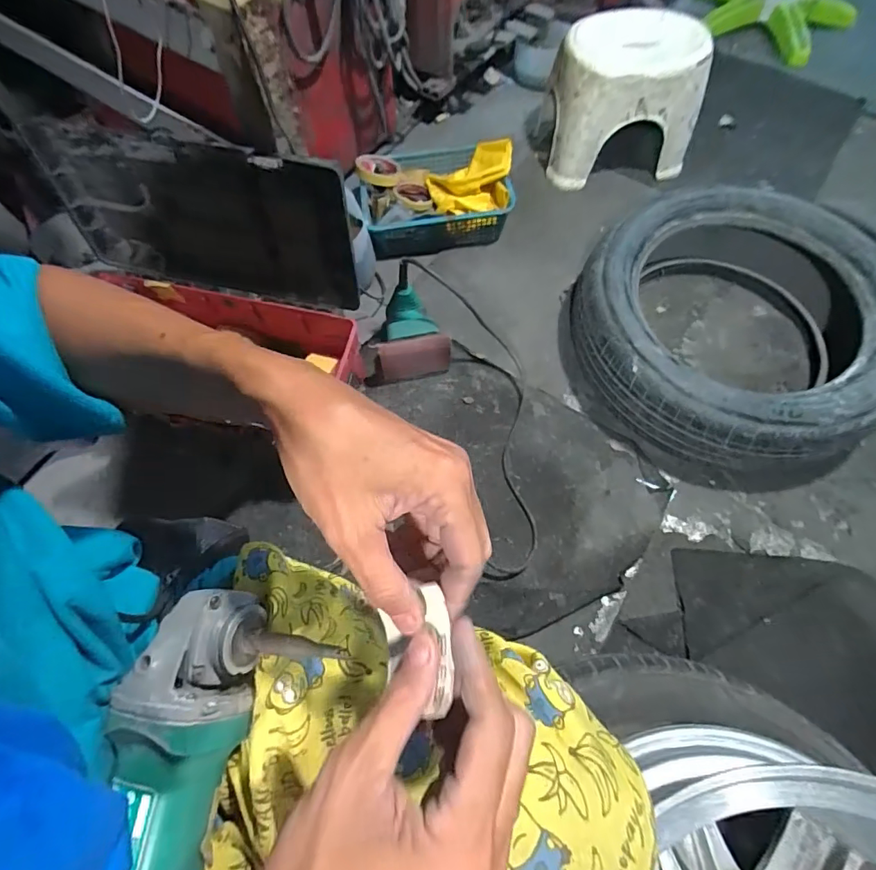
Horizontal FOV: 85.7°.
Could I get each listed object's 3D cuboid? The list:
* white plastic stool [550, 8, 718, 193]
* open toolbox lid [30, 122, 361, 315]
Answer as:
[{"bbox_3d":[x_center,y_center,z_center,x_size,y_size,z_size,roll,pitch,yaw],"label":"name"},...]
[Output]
[{"bbox_3d":[0.388,-0.707,1.015,0.281,0.247,0.193,-8,65,-3],"label":"white plastic stool"},{"bbox_3d":[-0.325,-0.288,0.646,0.450,0.209,0.050,15,66,8],"label":"open toolbox lid"}]

